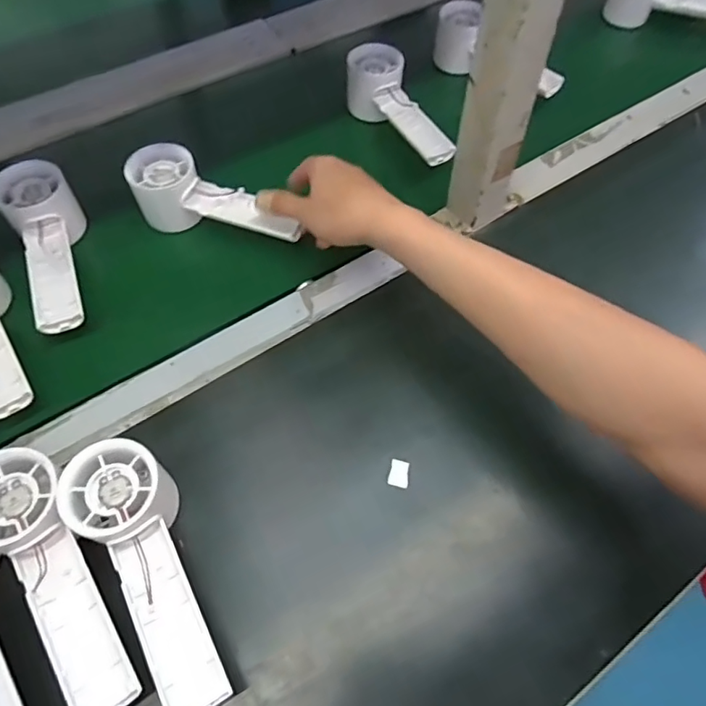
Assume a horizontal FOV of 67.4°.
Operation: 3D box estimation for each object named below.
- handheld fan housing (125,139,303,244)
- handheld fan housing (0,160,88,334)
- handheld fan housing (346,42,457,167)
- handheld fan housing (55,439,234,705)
[{"bbox_3d":[-0.127,-0.132,0.472,0.146,0.045,0.059,22,62,5],"label":"handheld fan housing"},{"bbox_3d":[-0.249,-0.088,0.439,0.054,0.052,0.151,-22,63,-13],"label":"handheld fan housing"},{"bbox_3d":[0.044,-0.250,0.545,0.057,0.053,0.147,-22,63,-13],"label":"handheld fan housing"},{"bbox_3d":[-0.121,0.130,0.319,0.057,0.050,0.163,-25,76,-14],"label":"handheld fan housing"}]

